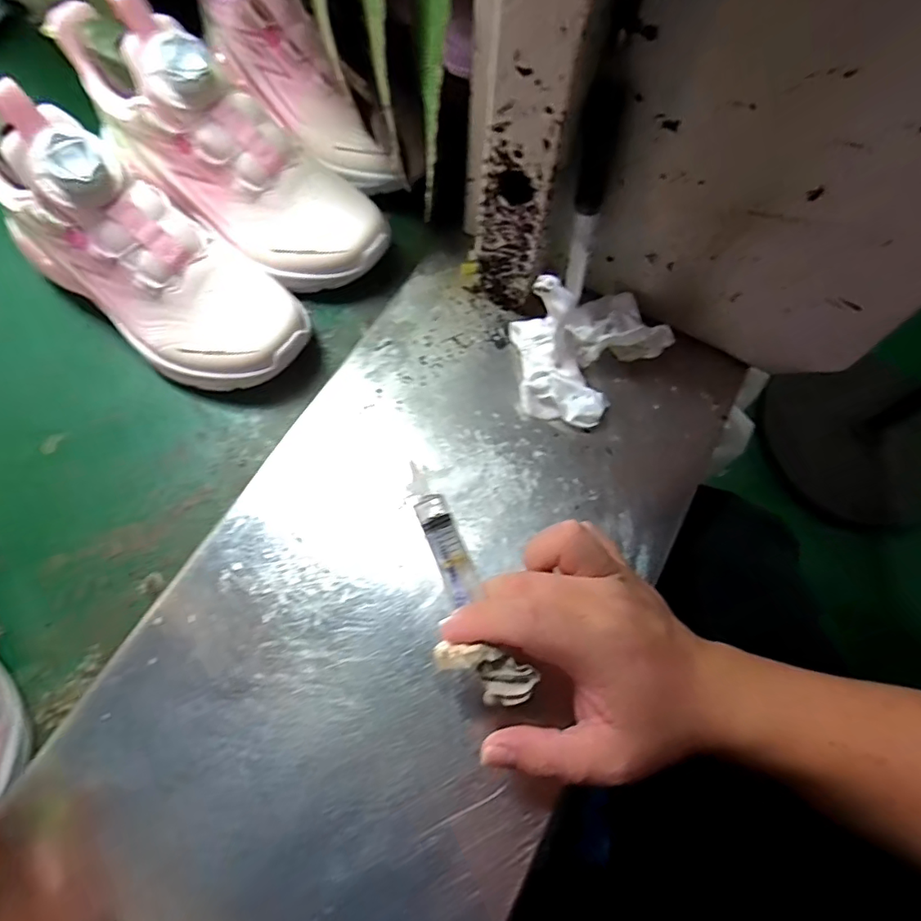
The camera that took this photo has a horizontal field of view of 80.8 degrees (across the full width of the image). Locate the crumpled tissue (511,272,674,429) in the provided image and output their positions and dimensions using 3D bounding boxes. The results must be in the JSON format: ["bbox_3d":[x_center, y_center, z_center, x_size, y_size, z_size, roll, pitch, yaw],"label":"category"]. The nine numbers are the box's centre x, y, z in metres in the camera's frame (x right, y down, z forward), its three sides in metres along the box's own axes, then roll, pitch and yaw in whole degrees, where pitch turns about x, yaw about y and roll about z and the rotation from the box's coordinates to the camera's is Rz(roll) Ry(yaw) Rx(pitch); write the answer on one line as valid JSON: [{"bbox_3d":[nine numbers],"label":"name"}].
[{"bbox_3d":[0.083,-0.073,0.333,0.096,0.065,0.083,-13,69,-7],"label":"crumpled tissue"}]

